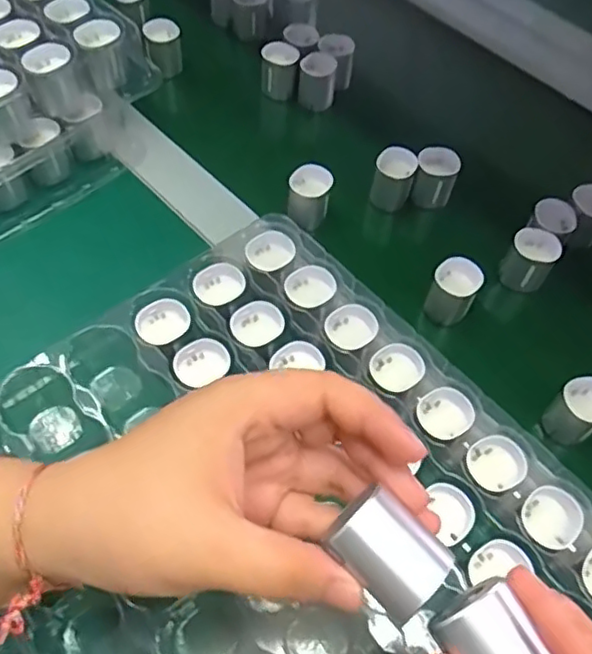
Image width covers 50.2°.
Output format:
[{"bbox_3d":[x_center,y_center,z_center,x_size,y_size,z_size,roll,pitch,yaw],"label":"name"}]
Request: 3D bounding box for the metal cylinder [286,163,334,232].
[{"bbox_3d":[0.010,-0.094,0.454,0.029,0.037,0.027,8,58,3],"label":"metal cylinder"}]

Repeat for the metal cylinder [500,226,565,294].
[{"bbox_3d":[0.160,-0.045,0.432,0.031,0.034,0.031,1,58,-1],"label":"metal cylinder"}]

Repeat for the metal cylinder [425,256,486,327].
[{"bbox_3d":[0.103,-0.022,0.415,0.028,0.036,0.030,1,58,-1],"label":"metal cylinder"}]

